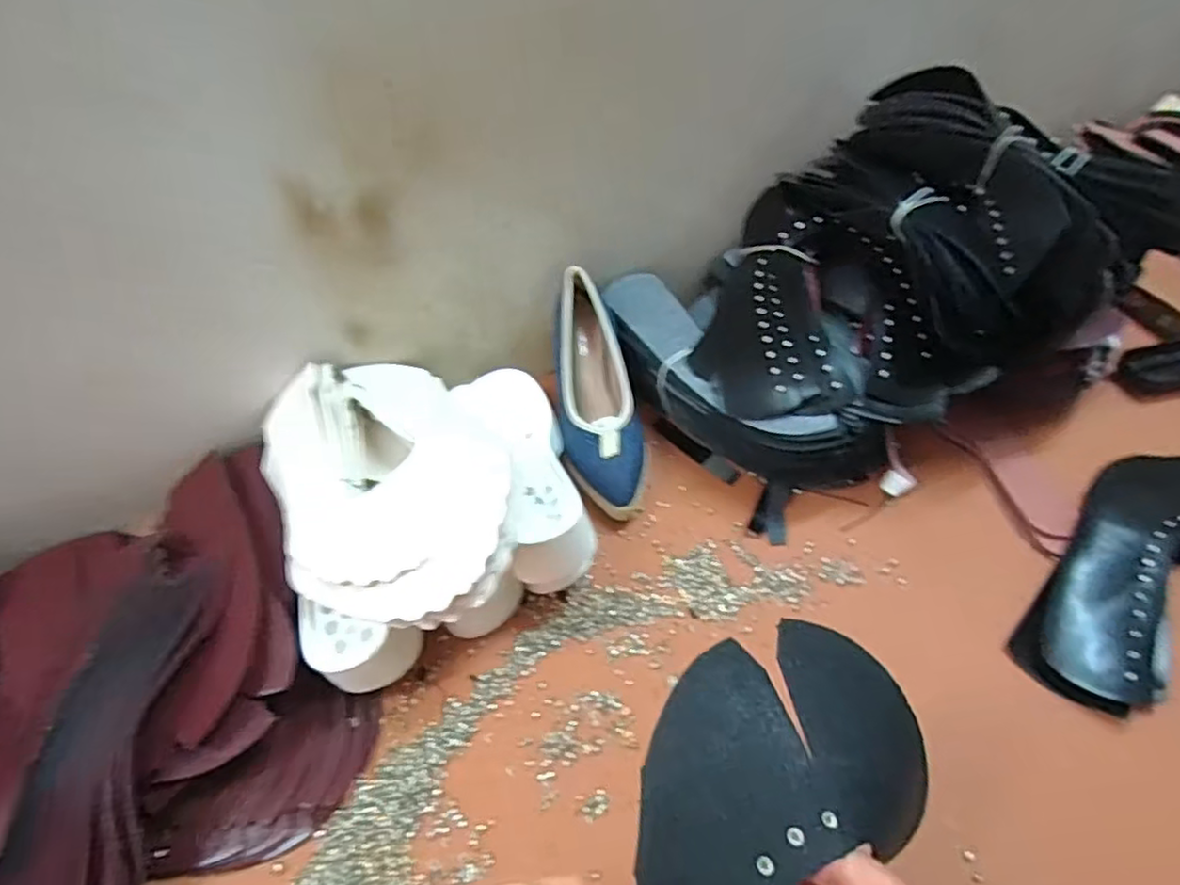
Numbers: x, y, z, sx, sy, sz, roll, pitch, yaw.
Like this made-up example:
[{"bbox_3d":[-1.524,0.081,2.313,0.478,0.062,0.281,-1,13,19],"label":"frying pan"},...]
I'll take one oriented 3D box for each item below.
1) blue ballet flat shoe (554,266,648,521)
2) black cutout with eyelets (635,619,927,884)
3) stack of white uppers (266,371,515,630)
[{"bbox_3d":[0.006,-0.046,0.646,0.078,0.057,0.238,-9,75,-5],"label":"blue ballet flat shoe"},{"bbox_3d":[0.080,0.158,0.301,0.116,0.025,0.161,40,65,13],"label":"black cutout with eyelets"},{"bbox_3d":[-0.159,0.030,0.536,0.178,0.089,0.275,-23,52,-16],"label":"stack of white uppers"}]

